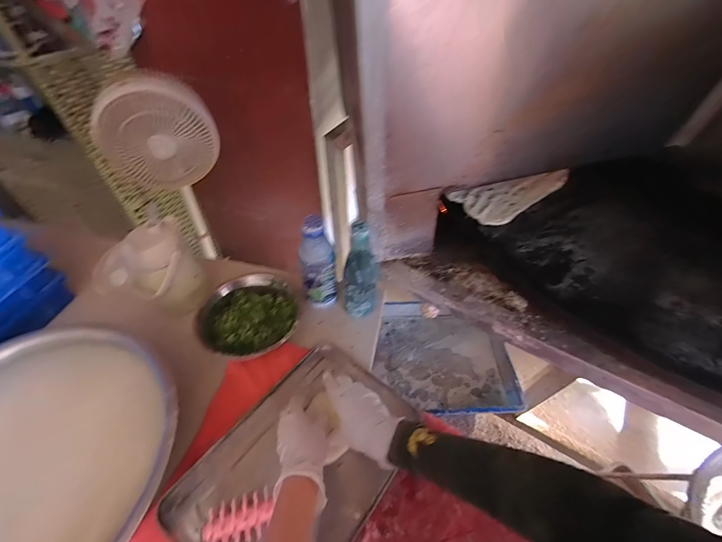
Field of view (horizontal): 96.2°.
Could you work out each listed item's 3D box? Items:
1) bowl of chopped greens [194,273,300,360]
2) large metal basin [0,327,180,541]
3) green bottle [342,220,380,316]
[{"bbox_3d":[-0.204,0.086,0.600,0.171,0.075,0.162,0,49,-1],"label":"bowl of chopped greens"},{"bbox_3d":[-0.415,0.263,0.413,0.307,0.126,0.365,10,50,8],"label":"large metal basin"},{"bbox_3d":[0.001,-0.004,0.593,0.062,0.212,0.066,3,49,1],"label":"green bottle"}]

